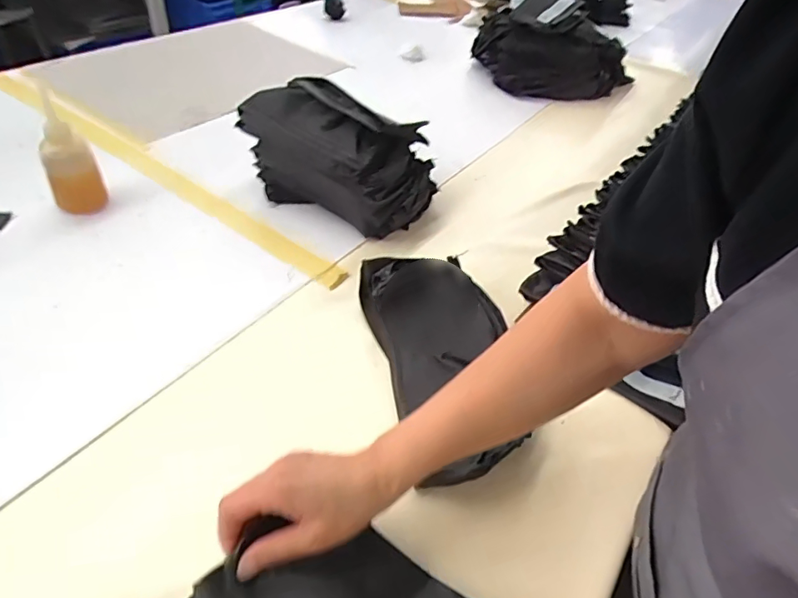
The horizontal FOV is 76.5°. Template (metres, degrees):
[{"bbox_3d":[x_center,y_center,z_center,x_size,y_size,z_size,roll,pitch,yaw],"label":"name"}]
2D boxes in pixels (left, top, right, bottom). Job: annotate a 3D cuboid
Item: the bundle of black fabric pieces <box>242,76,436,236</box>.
[{"bbox_3d":[-0.094,-0.206,0.745,0.290,0.133,0.141,25,47,16],"label":"bundle of black fabric pieces"}]

